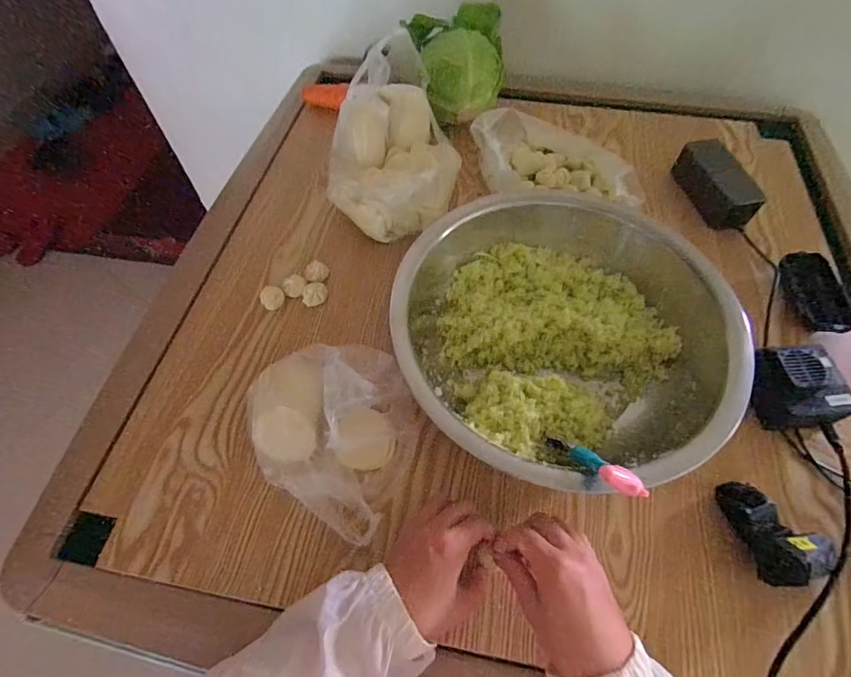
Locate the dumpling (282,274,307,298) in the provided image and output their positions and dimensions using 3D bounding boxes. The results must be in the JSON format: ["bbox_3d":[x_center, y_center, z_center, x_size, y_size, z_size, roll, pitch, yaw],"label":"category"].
[{"bbox_3d":[-0.164,-0.065,0.551,0.028,0.015,0.028,0,58,0],"label":"dumpling"}]

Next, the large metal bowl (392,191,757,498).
[{"bbox_3d":[0.135,-0.008,0.468,0.328,0.095,0.346,-5,58,-3],"label":"large metal bowl"}]

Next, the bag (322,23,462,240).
[{"bbox_3d":[-0.039,-0.244,0.578,0.163,0.153,0.224,16,60,10],"label":"bag"}]

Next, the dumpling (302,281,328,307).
[{"bbox_3d":[-0.137,-0.056,0.545,0.030,0.020,0.029,0,58,0],"label":"dumpling"}]

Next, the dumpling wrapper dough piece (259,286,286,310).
[{"bbox_3d":[-0.188,-0.049,0.538,0.028,0.014,0.028,0,58,0],"label":"dumpling wrapper dough piece"}]

